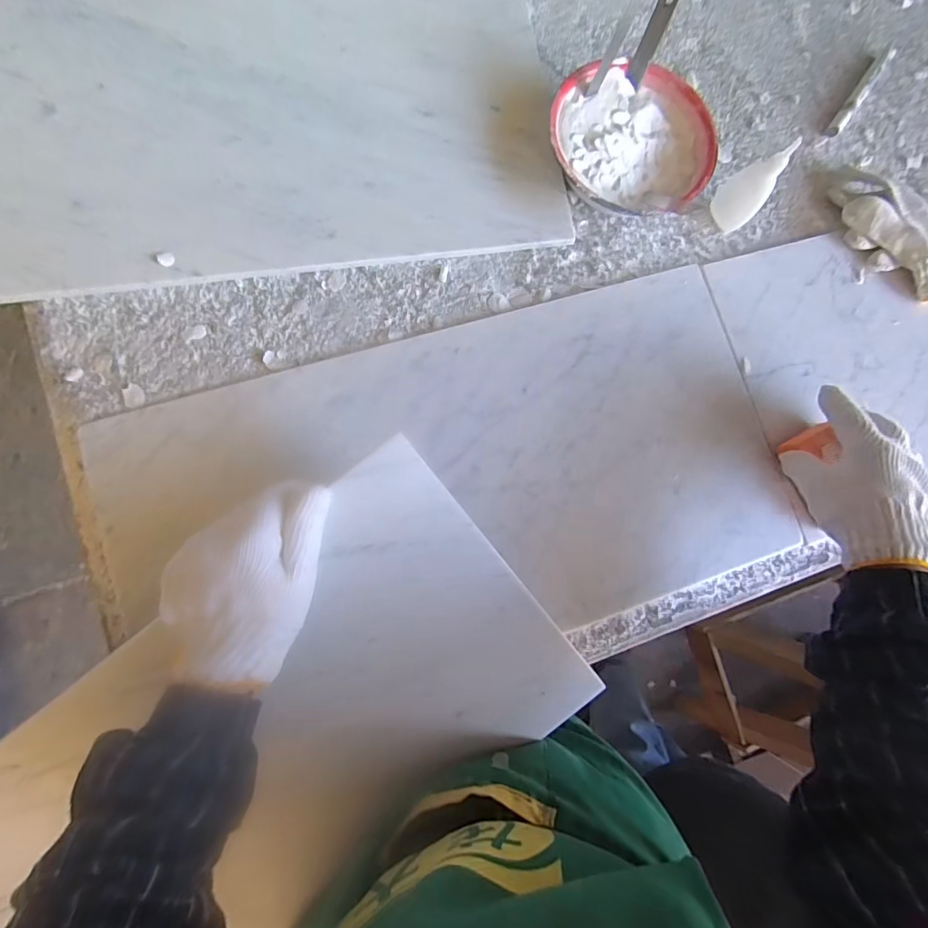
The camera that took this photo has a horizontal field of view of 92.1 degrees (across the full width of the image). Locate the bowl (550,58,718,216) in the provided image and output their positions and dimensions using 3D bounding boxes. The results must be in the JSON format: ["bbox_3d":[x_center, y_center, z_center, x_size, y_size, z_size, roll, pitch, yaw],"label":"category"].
[{"bbox_3d":[0.163,-0.320,0.449,0.159,0.044,0.147,1,83,-6],"label":"bowl"}]

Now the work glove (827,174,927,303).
[{"bbox_3d":[0.465,-0.246,0.478,0.086,0.038,0.170,-31,87,-9],"label":"work glove"}]

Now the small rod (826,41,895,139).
[{"bbox_3d":[0.465,-0.437,0.517,0.016,0.015,0.165,38,80,-1],"label":"small rod"}]

